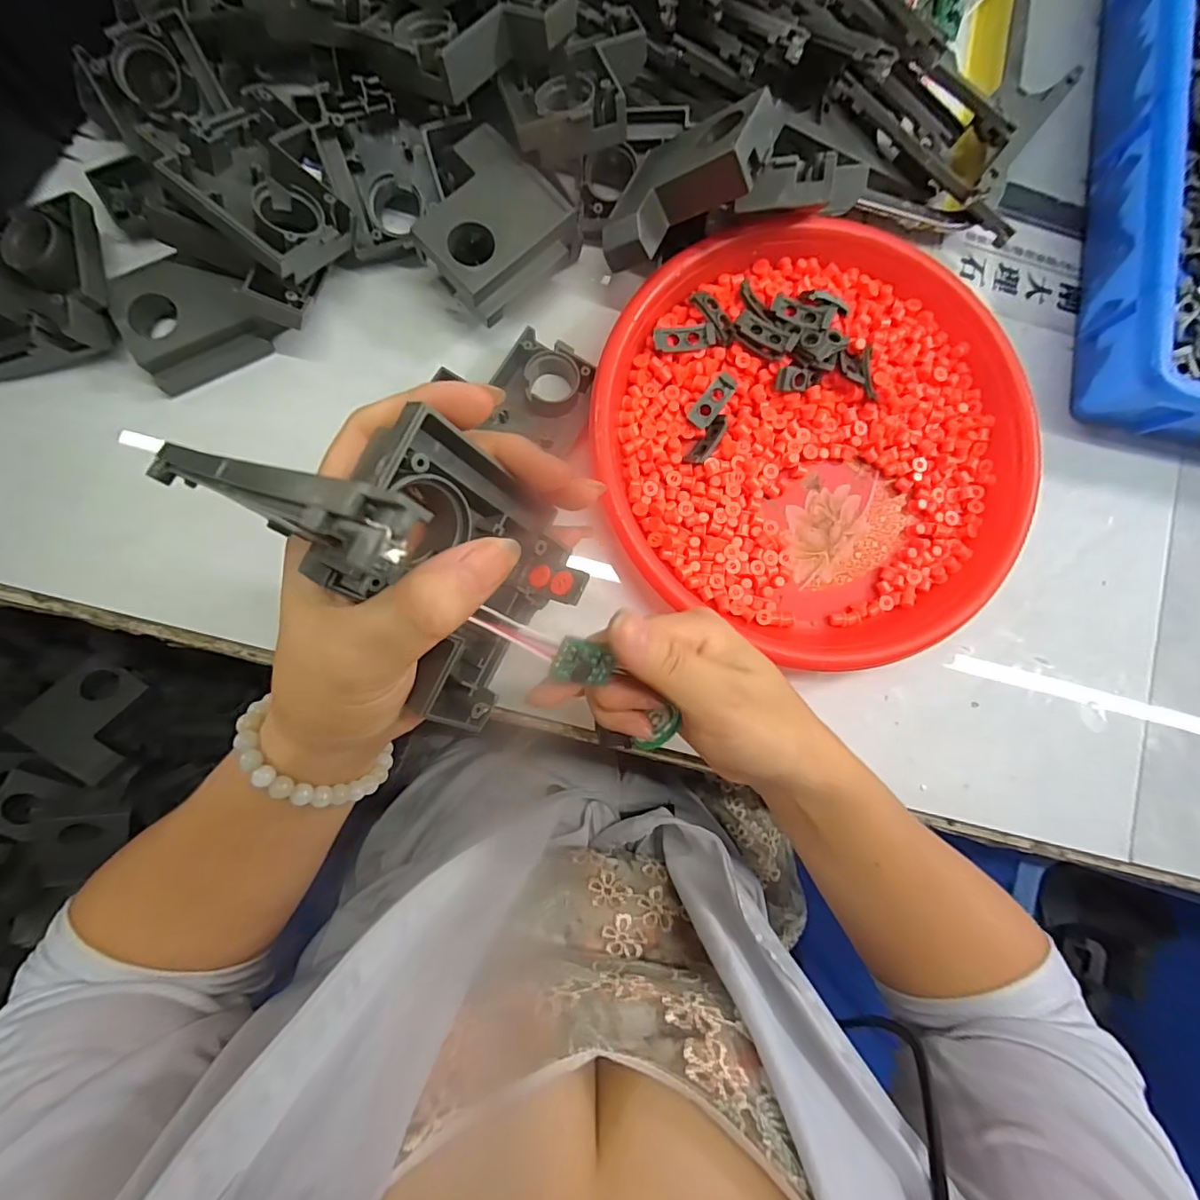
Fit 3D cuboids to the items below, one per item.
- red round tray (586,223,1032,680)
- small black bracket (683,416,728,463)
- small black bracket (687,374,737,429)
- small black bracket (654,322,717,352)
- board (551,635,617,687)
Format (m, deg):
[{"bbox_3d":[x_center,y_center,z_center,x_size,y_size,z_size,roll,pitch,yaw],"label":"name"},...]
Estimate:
[{"bbox_3d":[0.124,-0.097,0.306,0.247,0.036,0.237,0,86,-5],"label":"red round tray"},{"bbox_3d":[0.062,-0.092,0.307,0.010,0.007,0.032,38,83,-1],"label":"small black bracket"},{"bbox_3d":[0.065,-0.115,0.305,0.012,0.009,0.033,38,83,-1],"label":"small black bracket"},{"bbox_3d":[0.048,-0.150,0.304,0.036,0.008,0.012,-7,86,-5],"label":"small black bracket"},{"bbox_3d":[-0.005,0.023,0.195,0.026,0.004,0.018,12,112,-37],"label":"board"}]

